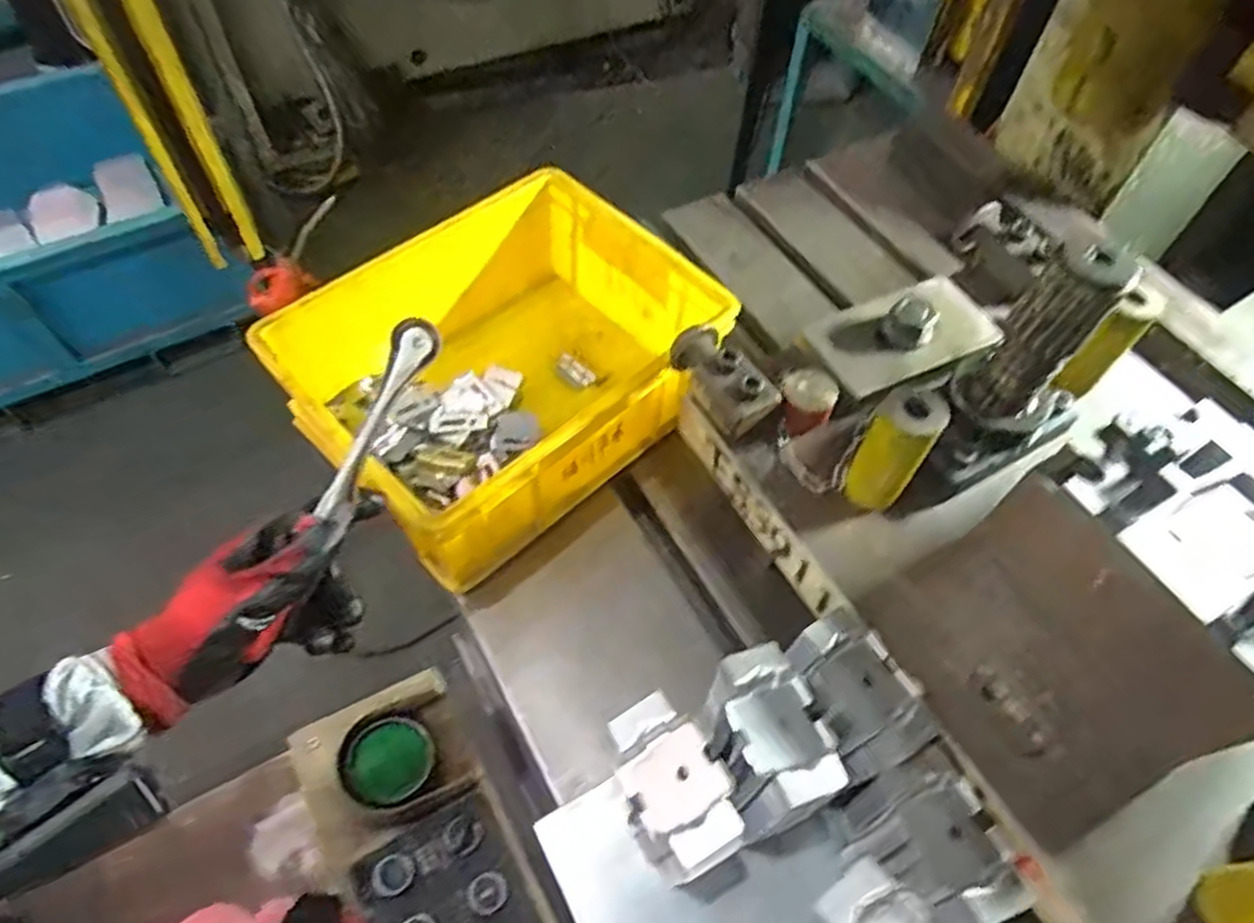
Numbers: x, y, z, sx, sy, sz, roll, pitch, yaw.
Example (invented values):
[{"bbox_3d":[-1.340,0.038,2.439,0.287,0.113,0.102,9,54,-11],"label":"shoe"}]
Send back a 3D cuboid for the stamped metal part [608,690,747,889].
[{"bbox_3d":[0.024,0.185,0.431,0.059,0.030,0.091,-33,68,-4],"label":"stamped metal part"}]

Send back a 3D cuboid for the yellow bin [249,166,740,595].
[{"bbox_3d":[-0.111,-0.082,0.683,0.340,0.132,0.258,-38,66,-24],"label":"yellow bin"}]

